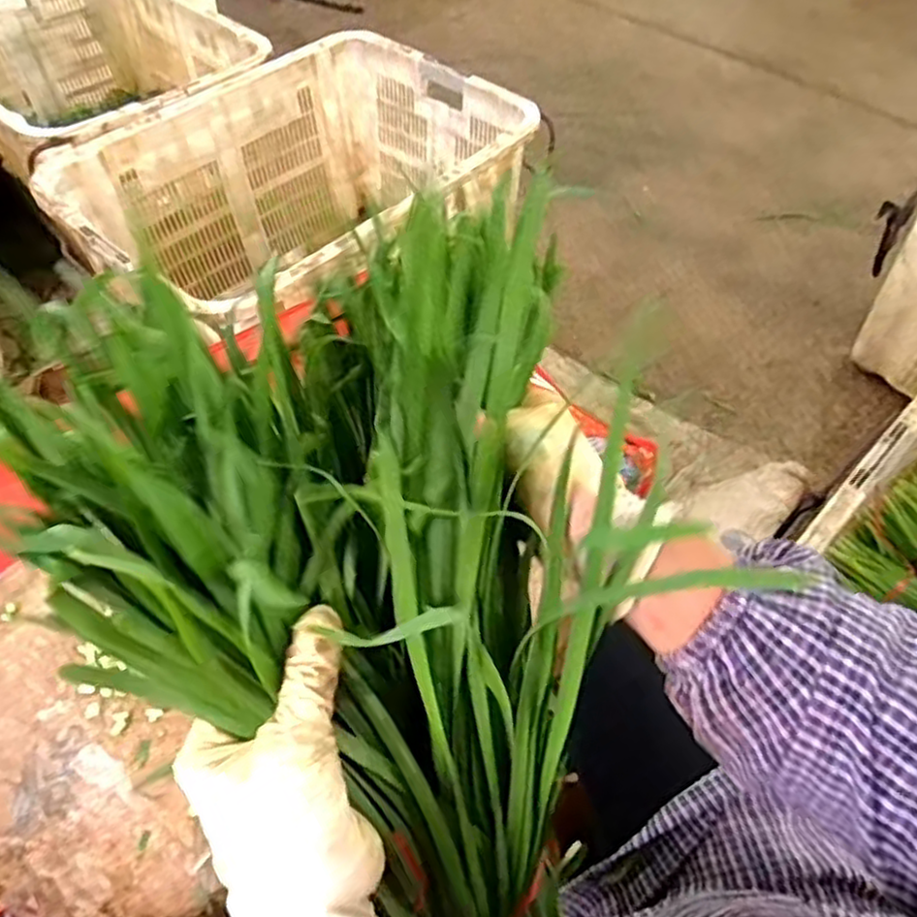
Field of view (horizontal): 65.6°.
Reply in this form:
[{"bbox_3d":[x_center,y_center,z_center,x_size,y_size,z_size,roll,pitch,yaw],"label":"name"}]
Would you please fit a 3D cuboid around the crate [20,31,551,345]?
[{"bbox_3d":[-0.257,-0.393,1.223,0.677,0.324,0.491,-38,62,-25],"label":"crate"}]

